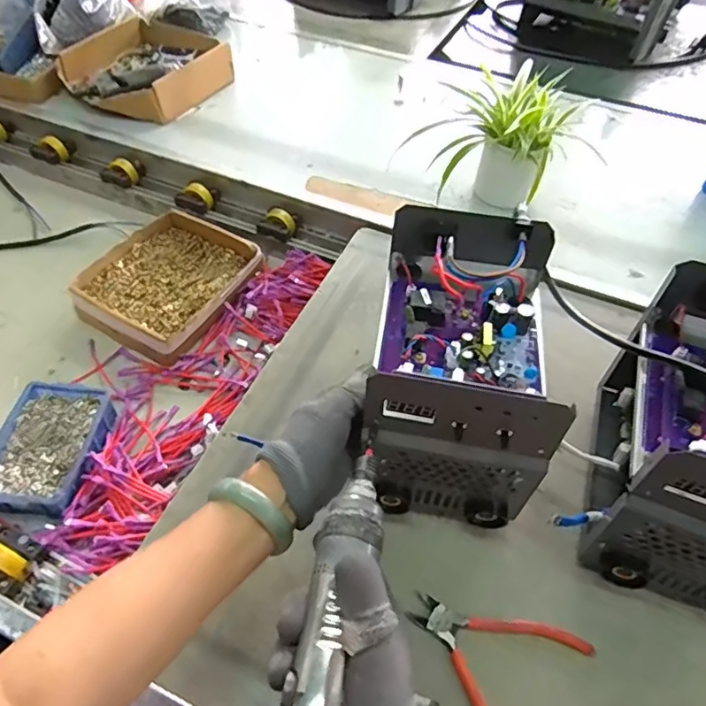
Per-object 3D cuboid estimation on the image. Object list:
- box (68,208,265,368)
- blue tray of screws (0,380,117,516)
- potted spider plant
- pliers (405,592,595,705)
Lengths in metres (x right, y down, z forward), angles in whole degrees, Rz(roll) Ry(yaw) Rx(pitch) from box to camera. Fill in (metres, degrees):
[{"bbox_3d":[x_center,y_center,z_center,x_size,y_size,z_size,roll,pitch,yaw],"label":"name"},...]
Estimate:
[{"bbox_3d":[-0.264,-0.104,0.797,0.195,0.043,0.229,27,55,18],"label":"box"},{"bbox_3d":[-0.339,0.110,0.626,0.101,0.052,0.149,8,51,4],"label":"blue tray of screws"},{"bbox_3d":[0.200,-0.310,0.816,0.206,0.140,0.185,-9,52,-10],"label":"potted spider plant"},{"bbox_3d":[0.112,0.251,0.460,0.140,0.012,0.110,30,56,20],"label":"pliers"}]

